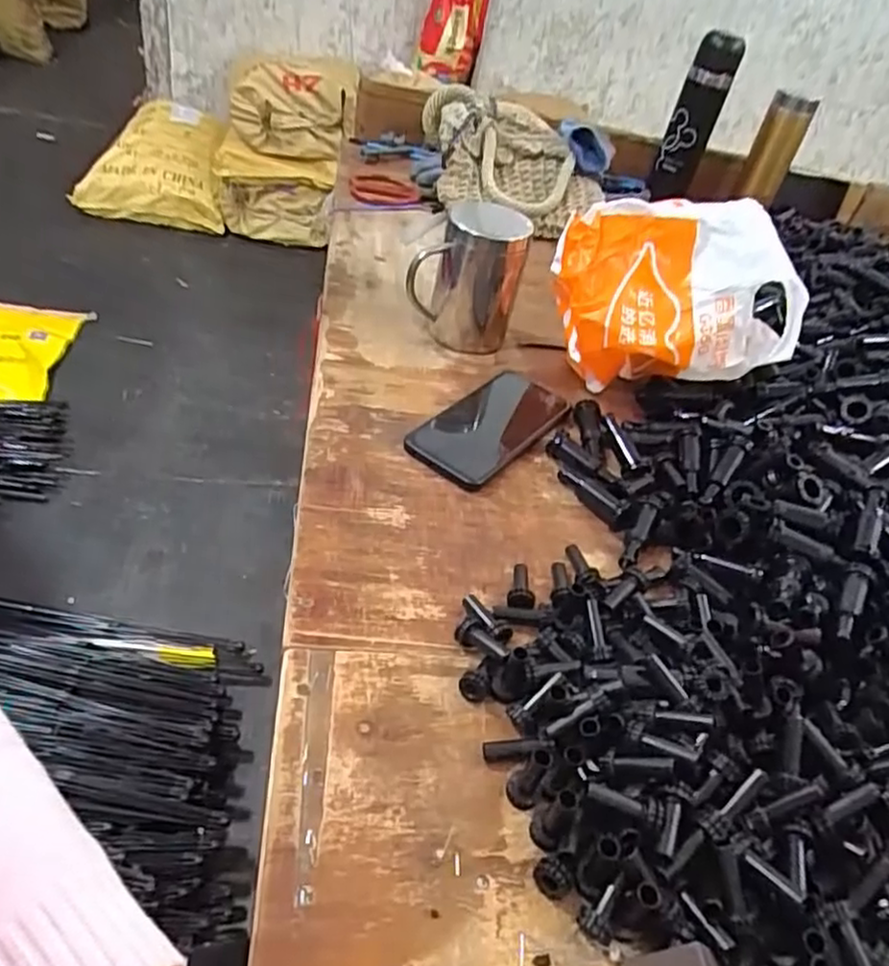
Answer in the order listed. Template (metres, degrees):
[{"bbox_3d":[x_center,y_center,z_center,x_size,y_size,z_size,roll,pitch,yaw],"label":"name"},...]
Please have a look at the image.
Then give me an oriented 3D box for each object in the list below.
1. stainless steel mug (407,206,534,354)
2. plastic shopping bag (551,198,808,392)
[{"bbox_3d":[0.024,-0.201,0.671,0.101,0.131,0.072,15,42,1],"label":"stainless steel mug"},{"bbox_3d":[0.195,-0.160,0.634,0.208,0.152,0.111,10,42,-4],"label":"plastic shopping bag"}]

